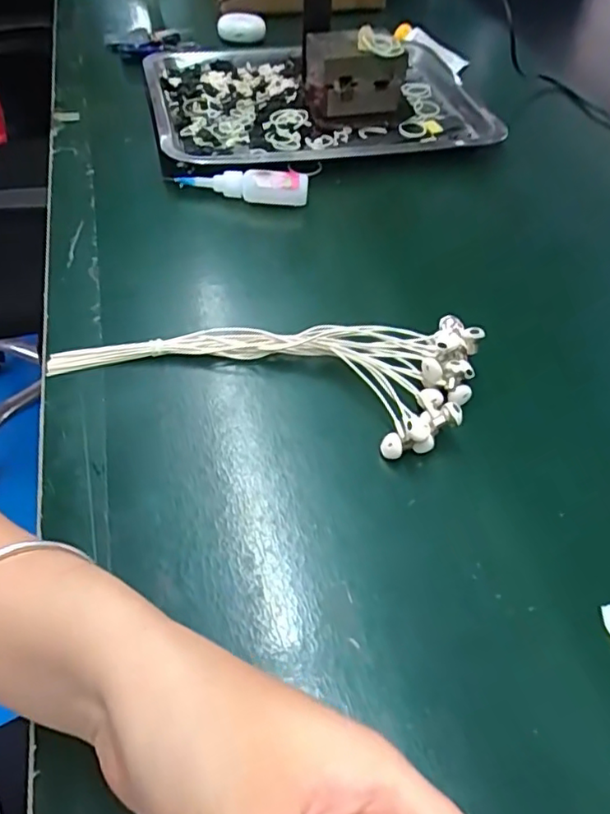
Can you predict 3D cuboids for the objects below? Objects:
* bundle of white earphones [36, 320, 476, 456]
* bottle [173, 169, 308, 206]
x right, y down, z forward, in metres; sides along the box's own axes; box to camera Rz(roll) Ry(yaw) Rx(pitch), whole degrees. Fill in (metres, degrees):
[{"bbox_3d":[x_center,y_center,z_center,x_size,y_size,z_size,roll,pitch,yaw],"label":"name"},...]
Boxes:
[{"bbox_3d":[-0.027,-0.036,0.395,0.275,0.033,0.102,12,51,7],"label":"bundle of white earphones"},{"bbox_3d":[-0.056,-0.202,0.530,0.115,0.020,0.025,0,51,-2],"label":"bottle"}]

